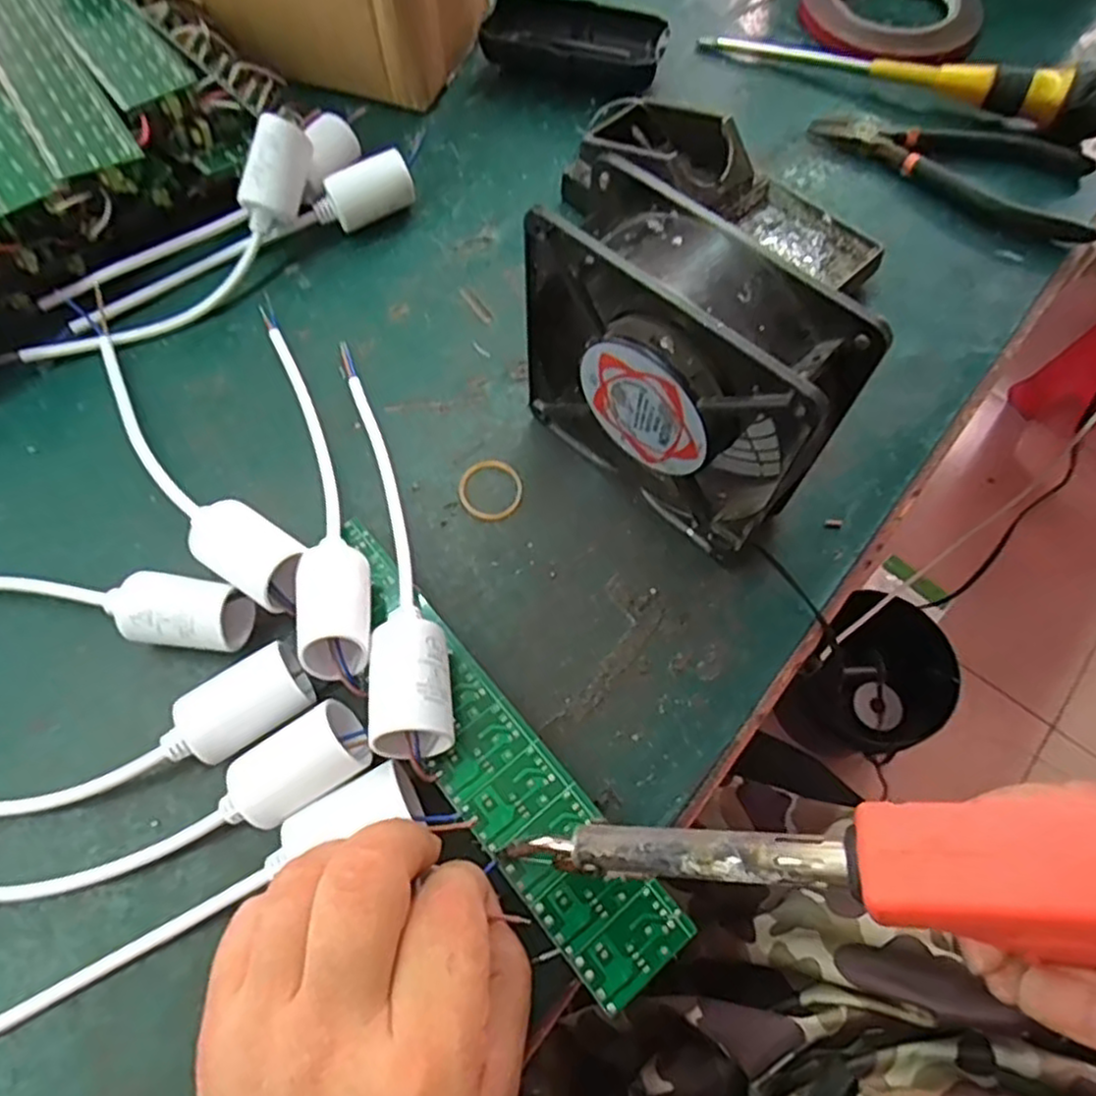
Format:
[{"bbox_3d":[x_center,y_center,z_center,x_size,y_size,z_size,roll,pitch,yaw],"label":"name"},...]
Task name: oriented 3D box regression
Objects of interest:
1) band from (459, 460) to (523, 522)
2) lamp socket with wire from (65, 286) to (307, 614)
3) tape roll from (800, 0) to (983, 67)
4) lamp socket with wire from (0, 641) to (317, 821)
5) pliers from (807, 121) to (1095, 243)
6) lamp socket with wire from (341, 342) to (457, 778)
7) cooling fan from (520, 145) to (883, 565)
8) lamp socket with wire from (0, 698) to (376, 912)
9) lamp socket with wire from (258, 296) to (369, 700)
[{"bbox_3d":[-0.026,-0.027,0.326,0.029,0.004,0.031,0,65,0],"label":"band"},{"bbox_3d":[-0.167,-0.047,0.316,0.031,0.037,0.209,-37,71,-16],"label":"lamp socket with wire"},{"bbox_3d":[0.228,-0.354,0.464,0.116,0.016,0.109,0,65,0],"label":"tape roll"},{"bbox_3d":[-0.187,0.076,0.264,0.202,0.030,0.036,-12,66,-6],"label":"lamp socket with wire"},{"bbox_3d":[0.226,-0.215,0.404,0.152,0.014,0.072,18,66,8],"label":"pliers"},{"bbox_3d":[-0.068,-0.015,0.295,0.029,0.045,0.204,-13,66,-6],"label":"lamp socket with wire"},{"bbox_3d":[0.047,-0.065,0.278,0.121,0.123,0.039,40,71,16],"label":"cooling fan"},{"bbox_3d":[-0.160,0.098,0.250,0.198,0.034,0.039,-16,66,-8],"label":"lamp socket with wire"},{"bbox_3d":[-0.103,-0.041,0.308,0.027,0.044,0.210,-15,66,-7],"label":"lamp socket with wire"}]

